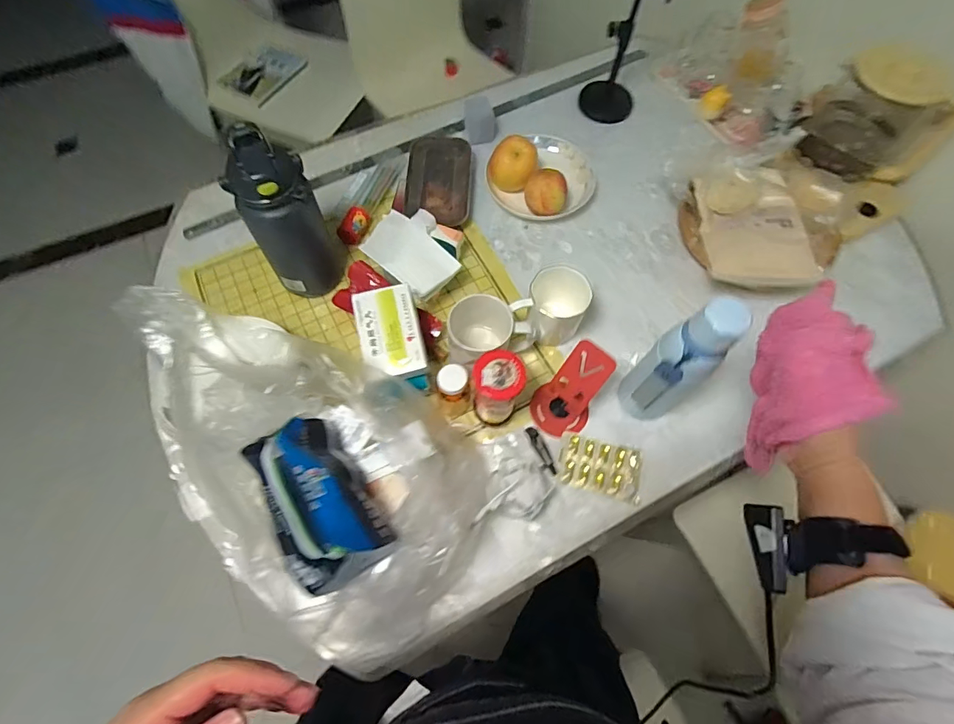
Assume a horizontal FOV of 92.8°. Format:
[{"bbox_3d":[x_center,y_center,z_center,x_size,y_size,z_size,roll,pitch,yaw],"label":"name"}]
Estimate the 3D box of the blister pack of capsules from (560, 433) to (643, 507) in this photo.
[{"bbox_3d":[0.175,0.149,0.648,0.117,0.007,0.075,17,67,6],"label":"blister pack of capsules"}]

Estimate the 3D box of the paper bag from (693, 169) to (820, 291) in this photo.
[{"bbox_3d":[0.454,-0.218,0.738,0.167,0.033,0.244,1,67,-1],"label":"paper bag"}]

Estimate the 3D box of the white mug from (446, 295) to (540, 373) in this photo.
[{"bbox_3d":[0.021,-0.049,0.683,0.145,0.102,0.095,-28,70,-13],"label":"white mug"}]

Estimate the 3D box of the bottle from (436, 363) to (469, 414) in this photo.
[{"bbox_3d":[-0.033,0.039,0.640,0.041,0.094,0.039,0,67,-1],"label":"bottle"}]

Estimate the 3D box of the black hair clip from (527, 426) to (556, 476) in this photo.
[{"bbox_3d":[0.091,0.127,0.652,0.020,0.014,0.073,-18,68,-9],"label":"black hair clip"}]

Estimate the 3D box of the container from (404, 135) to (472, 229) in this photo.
[{"bbox_3d":[-0.071,-0.324,0.832,0.116,0.043,0.192,3,67,0],"label":"container"}]

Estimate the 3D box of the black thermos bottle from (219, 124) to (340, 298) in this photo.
[{"bbox_3d":[-0.271,-0.198,0.659,0.096,0.255,0.093,-27,70,-12],"label":"black thermos bottle"}]

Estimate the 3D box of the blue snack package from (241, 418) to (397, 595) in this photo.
[{"bbox_3d":[-0.159,0.138,0.475,0.107,0.084,0.160,-34,72,-15],"label":"blue snack package"}]

